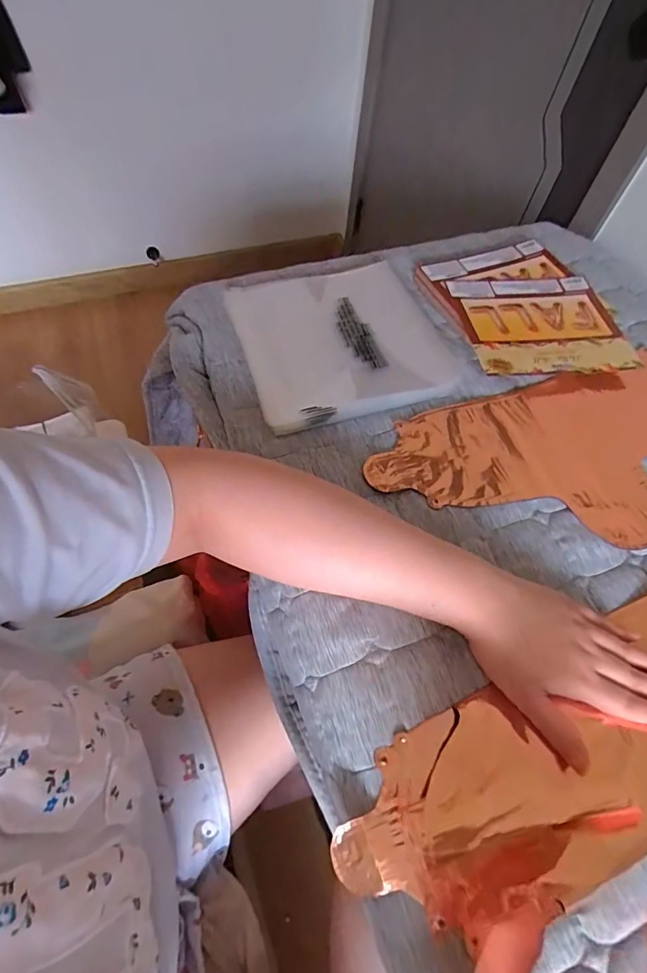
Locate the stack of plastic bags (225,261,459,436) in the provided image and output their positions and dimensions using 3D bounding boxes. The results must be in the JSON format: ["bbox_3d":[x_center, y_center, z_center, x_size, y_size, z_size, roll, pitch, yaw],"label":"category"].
[{"bbox_3d":[0.020,-0.169,0.492,0.219,0.022,0.207,-16,62,-13],"label":"stack of plastic bags"}]

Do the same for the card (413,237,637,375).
[{"bbox_3d":[0.246,-0.217,0.532,0.203,0.015,0.225,-14,62,-12],"label":"card"}]

